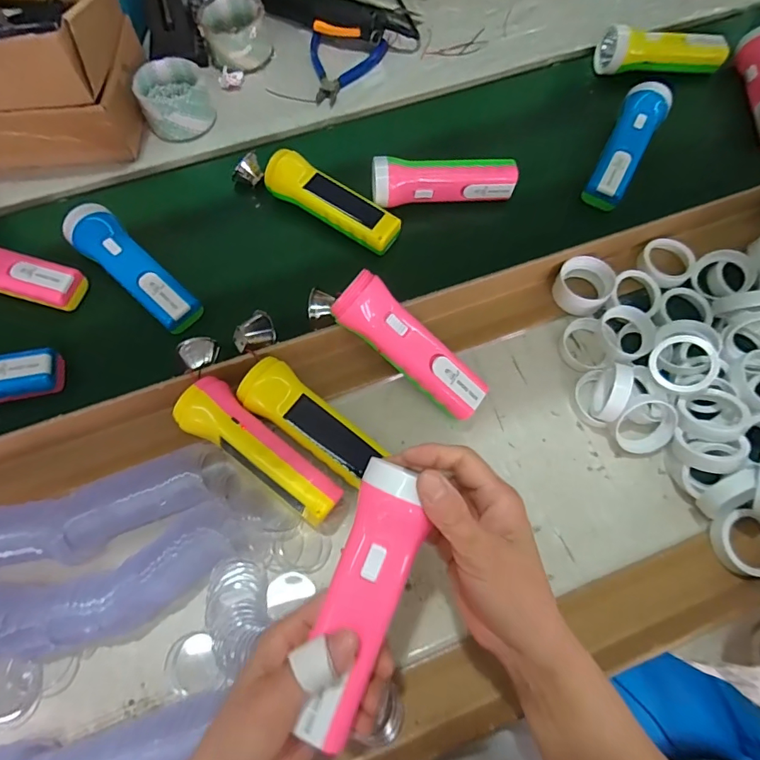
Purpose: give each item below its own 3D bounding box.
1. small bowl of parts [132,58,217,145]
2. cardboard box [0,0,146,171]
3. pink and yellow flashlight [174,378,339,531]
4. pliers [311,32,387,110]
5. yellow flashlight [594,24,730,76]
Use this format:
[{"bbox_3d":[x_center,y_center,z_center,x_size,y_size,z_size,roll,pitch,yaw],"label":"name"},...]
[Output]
[{"bbox_3d":[-0.250,-0.347,0.559,0.083,0.049,0.085,0,70,0],"label":"small bowl of parts"},{"bbox_3d":[-0.400,-0.371,0.511,0.226,0.127,0.196,-6,70,-2],"label":"cardboard box"},{"bbox_3d":[-0.101,0.062,0.388,0.155,0.048,0.047,36,74,10],"label":"pink and yellow flashlight"},{"bbox_3d":[-0.052,-0.416,0.606,0.103,0.013,0.127,10,70,4],"label":"pliers"},{"bbox_3d":[0.375,-0.435,0.599,0.162,0.054,0.053,-2,70,-1],"label":"yellow flashlight"}]

